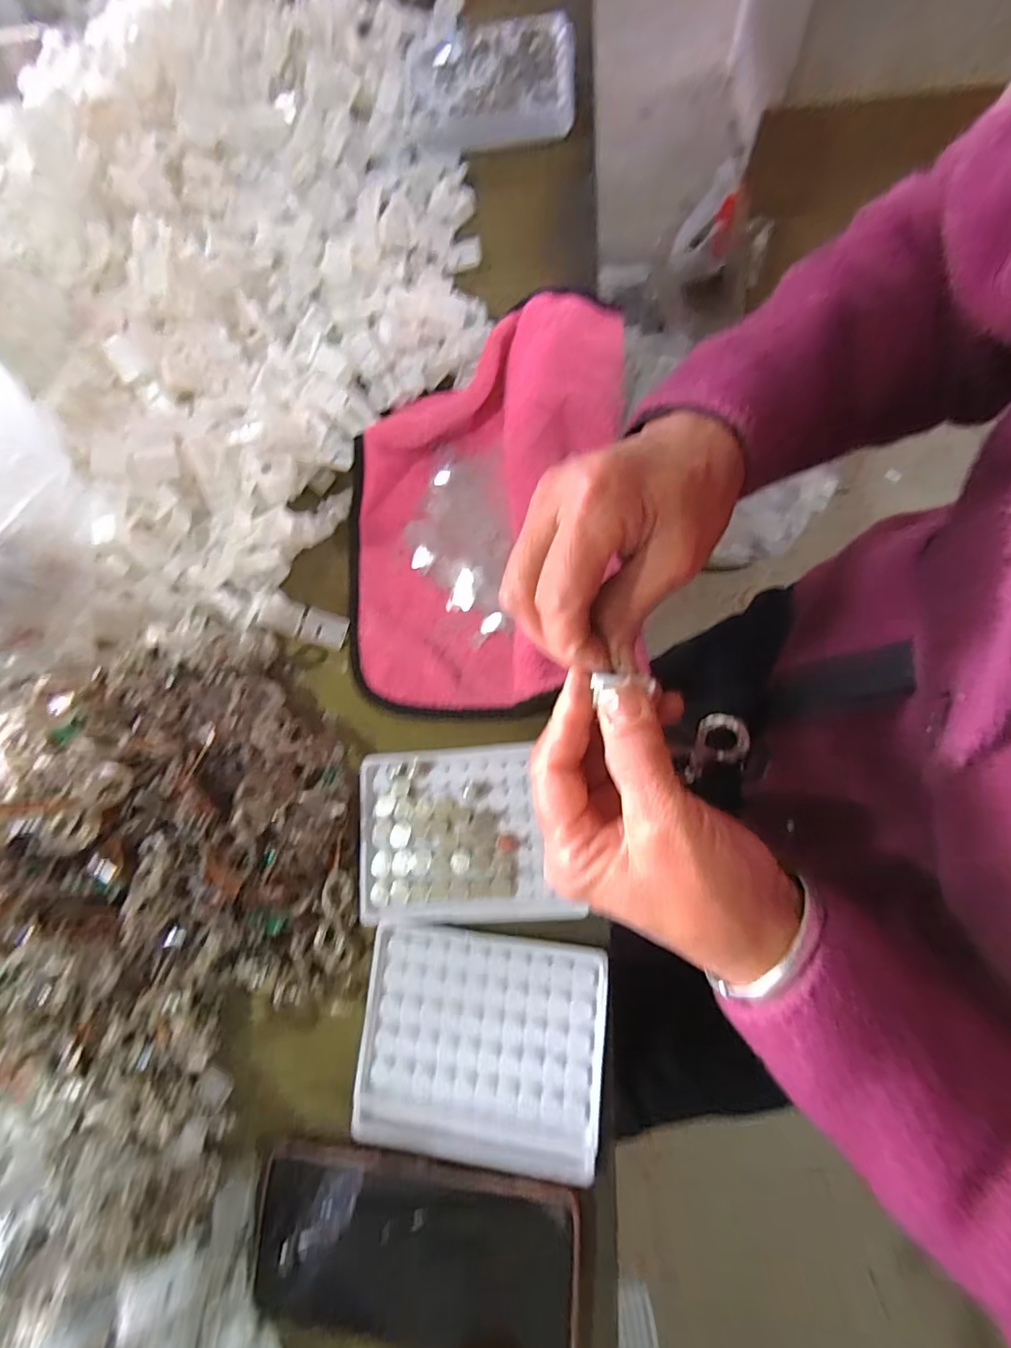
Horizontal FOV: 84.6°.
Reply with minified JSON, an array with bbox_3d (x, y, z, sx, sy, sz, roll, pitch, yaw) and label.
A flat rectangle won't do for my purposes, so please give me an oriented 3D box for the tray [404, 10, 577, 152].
[{"bbox_3d":[-0.014,-0.488,0.459,0.138,0.029,0.110,0,76,8],"label":"tray"}]

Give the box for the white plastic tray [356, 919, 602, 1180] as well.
[{"bbox_3d":[-0.013,0.198,0.297,0.128,0.008,0.112,3,76,8],"label":"white plastic tray"}]

